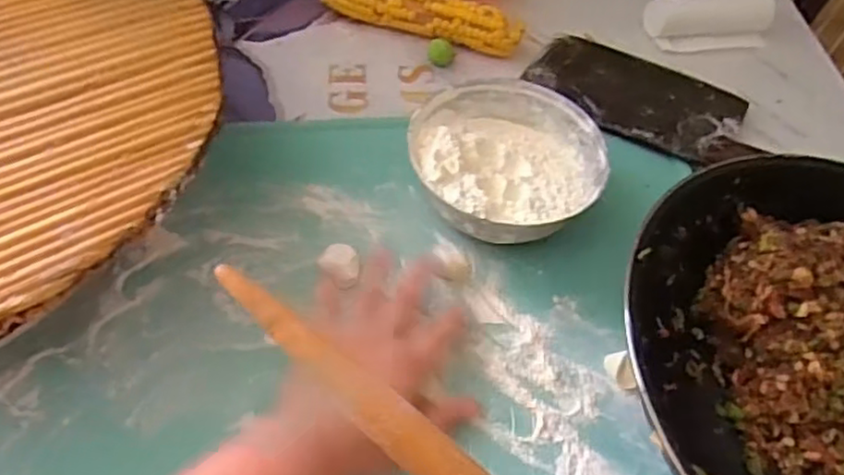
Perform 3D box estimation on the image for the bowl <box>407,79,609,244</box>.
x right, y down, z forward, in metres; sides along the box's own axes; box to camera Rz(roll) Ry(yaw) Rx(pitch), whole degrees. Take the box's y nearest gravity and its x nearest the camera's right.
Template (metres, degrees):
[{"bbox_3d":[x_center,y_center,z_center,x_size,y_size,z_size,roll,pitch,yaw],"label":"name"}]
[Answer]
[{"bbox_3d":[0.060,-0.055,0.509,0.143,0.060,0.137,2,55,-3],"label":"bowl"}]

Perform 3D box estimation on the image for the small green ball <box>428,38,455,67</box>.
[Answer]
[{"bbox_3d":[0.019,-0.172,0.616,0.024,0.022,0.023,2,55,-3],"label":"small green ball"}]

